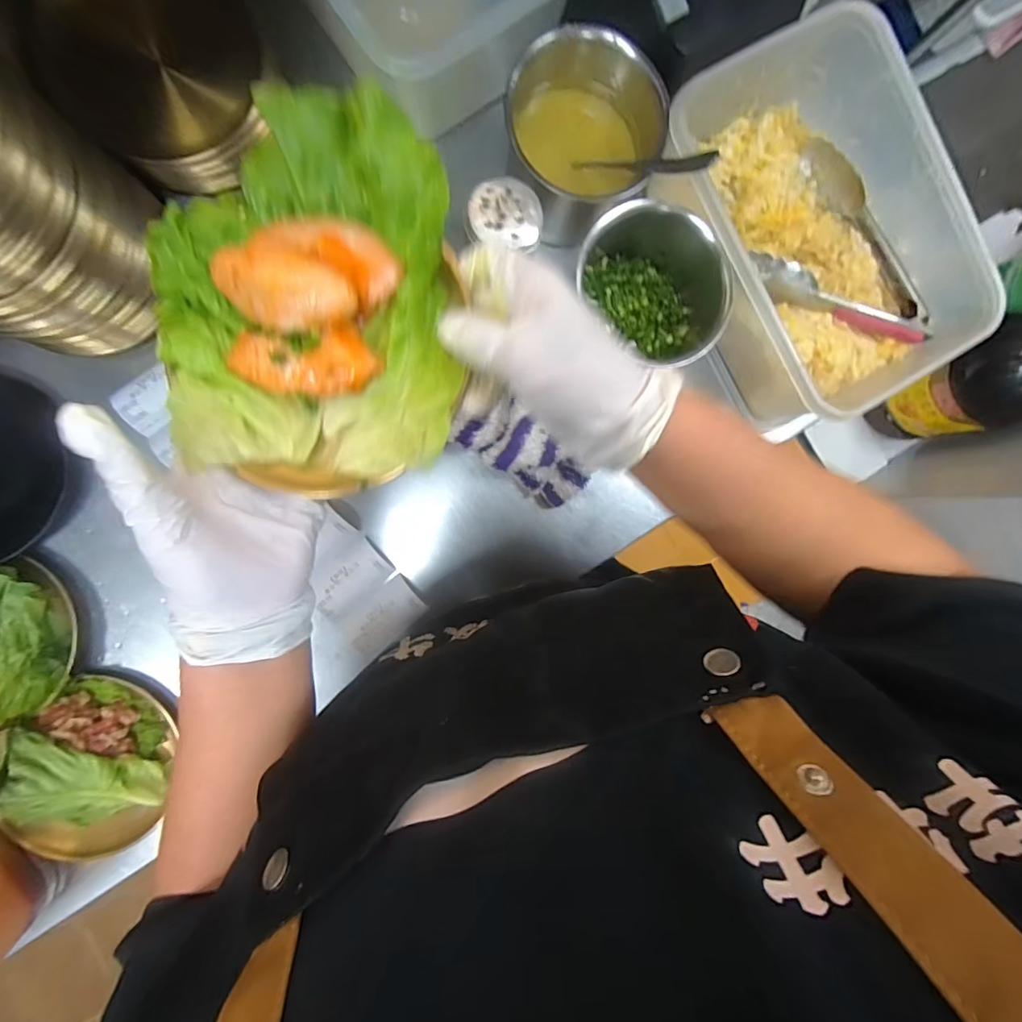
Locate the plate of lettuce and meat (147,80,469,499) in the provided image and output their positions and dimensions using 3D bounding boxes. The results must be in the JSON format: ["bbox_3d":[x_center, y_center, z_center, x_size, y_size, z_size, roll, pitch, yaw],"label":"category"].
[{"bbox_3d":[-0.106,-0.106,0.250,0.154,0.035,0.189,-10,93,-6],"label":"plate of lettuce and meat"}]

